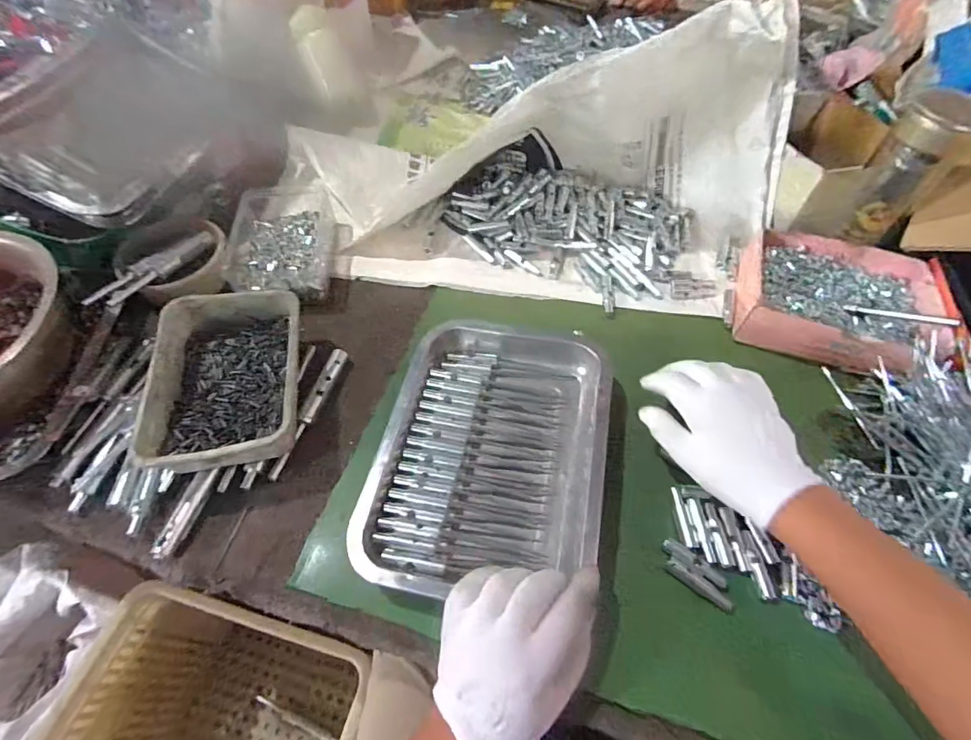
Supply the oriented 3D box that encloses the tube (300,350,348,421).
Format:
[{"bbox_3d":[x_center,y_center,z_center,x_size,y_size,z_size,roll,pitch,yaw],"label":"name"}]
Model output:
[{"bbox_3d":[-0.161,0.016,0.478,0.015,0.012,0.083,14,57,10],"label":"tube"}]

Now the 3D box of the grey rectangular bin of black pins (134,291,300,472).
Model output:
[{"bbox_3d":[-0.238,0.009,0.449,0.132,0.056,0.185,-6,56,-4],"label":"grey rectangular bin of black pins"}]

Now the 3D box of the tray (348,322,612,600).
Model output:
[{"bbox_3d":[0.008,0.066,0.426,0.187,0.036,0.253,11,57,7],"label":"tray"}]

